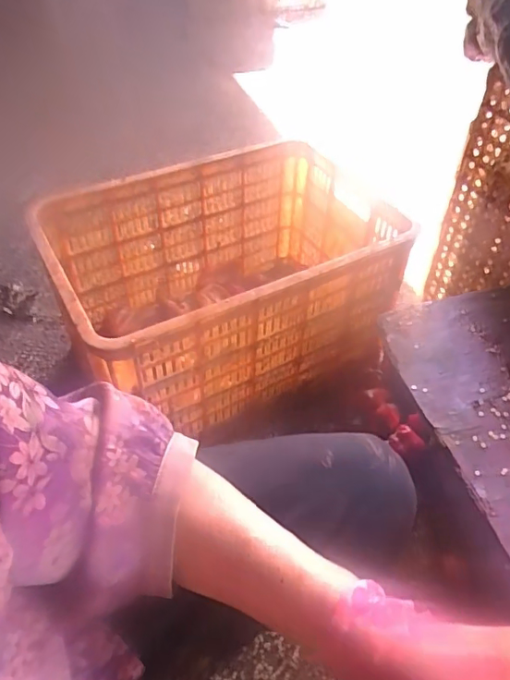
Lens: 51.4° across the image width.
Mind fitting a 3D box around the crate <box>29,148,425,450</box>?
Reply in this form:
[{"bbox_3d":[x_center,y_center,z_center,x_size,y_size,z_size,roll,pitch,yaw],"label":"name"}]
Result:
[{"bbox_3d":[-0.047,-0.101,0.903,0.529,0.263,0.380,-19,49,-18],"label":"crate"}]

